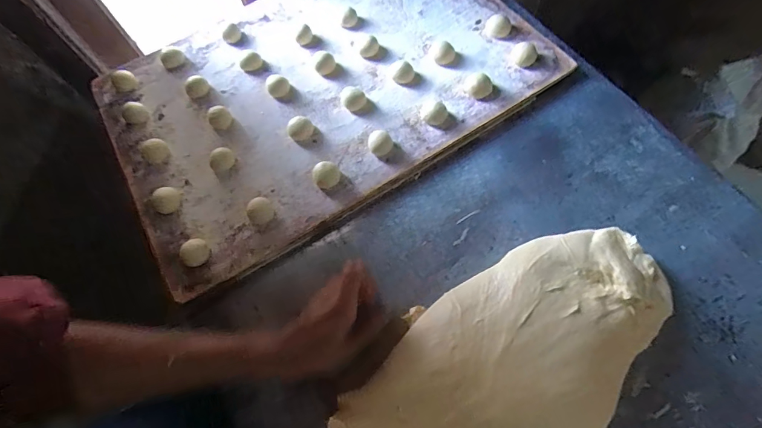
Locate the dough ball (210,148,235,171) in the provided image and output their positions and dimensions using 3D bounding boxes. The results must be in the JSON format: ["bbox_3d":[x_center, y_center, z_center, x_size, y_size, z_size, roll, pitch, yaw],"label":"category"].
[{"bbox_3d":[-0.213,-0.072,0.558,0.032,0.019,0.028,-33,65,-9],"label":"dough ball"}]

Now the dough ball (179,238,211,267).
[{"bbox_3d":[-0.222,0.047,0.497,0.032,0.011,0.032,-3,64,6],"label":"dough ball"}]

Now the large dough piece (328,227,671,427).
[{"bbox_3d":[0.126,0.149,0.408,0.381,0.052,0.185,-31,65,-8],"label":"large dough piece"}]

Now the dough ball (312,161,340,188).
[{"bbox_3d":[-0.069,-0.048,0.524,0.033,0.018,0.032,-1,65,2],"label":"dough ball"}]

